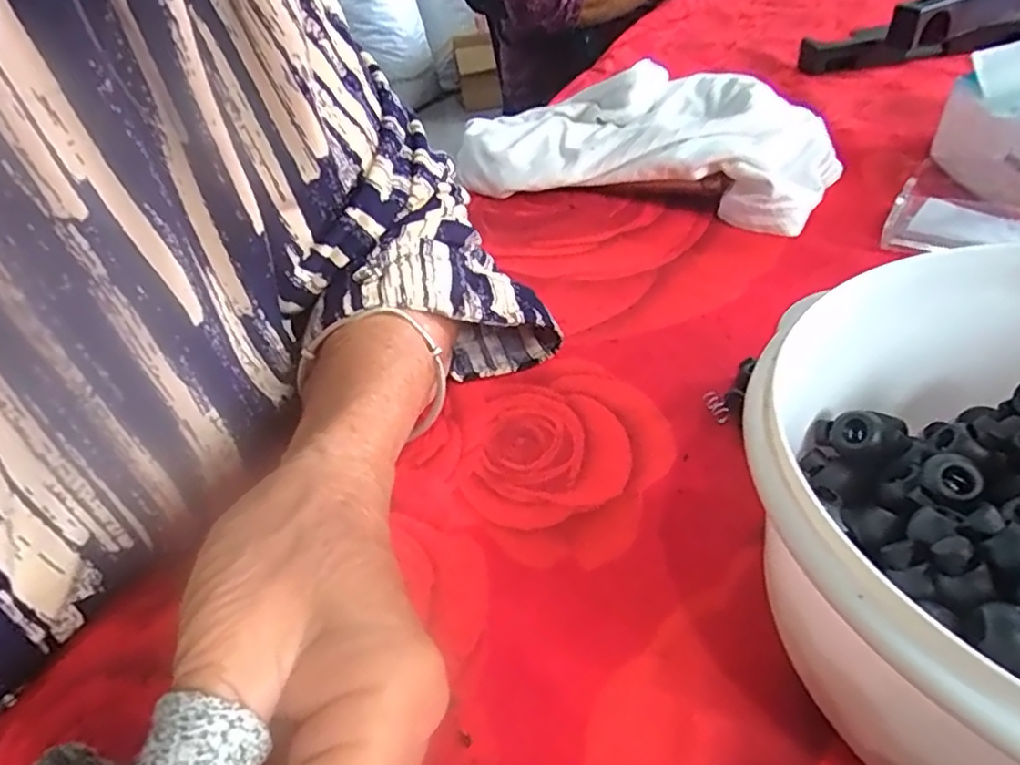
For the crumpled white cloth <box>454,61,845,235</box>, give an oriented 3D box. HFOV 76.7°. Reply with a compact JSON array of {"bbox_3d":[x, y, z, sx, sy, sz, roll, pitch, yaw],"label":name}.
[{"bbox_3d":[0.082,-0.156,0.418,0.236,0.058,0.105,13,43,21],"label":"crumpled white cloth"}]

